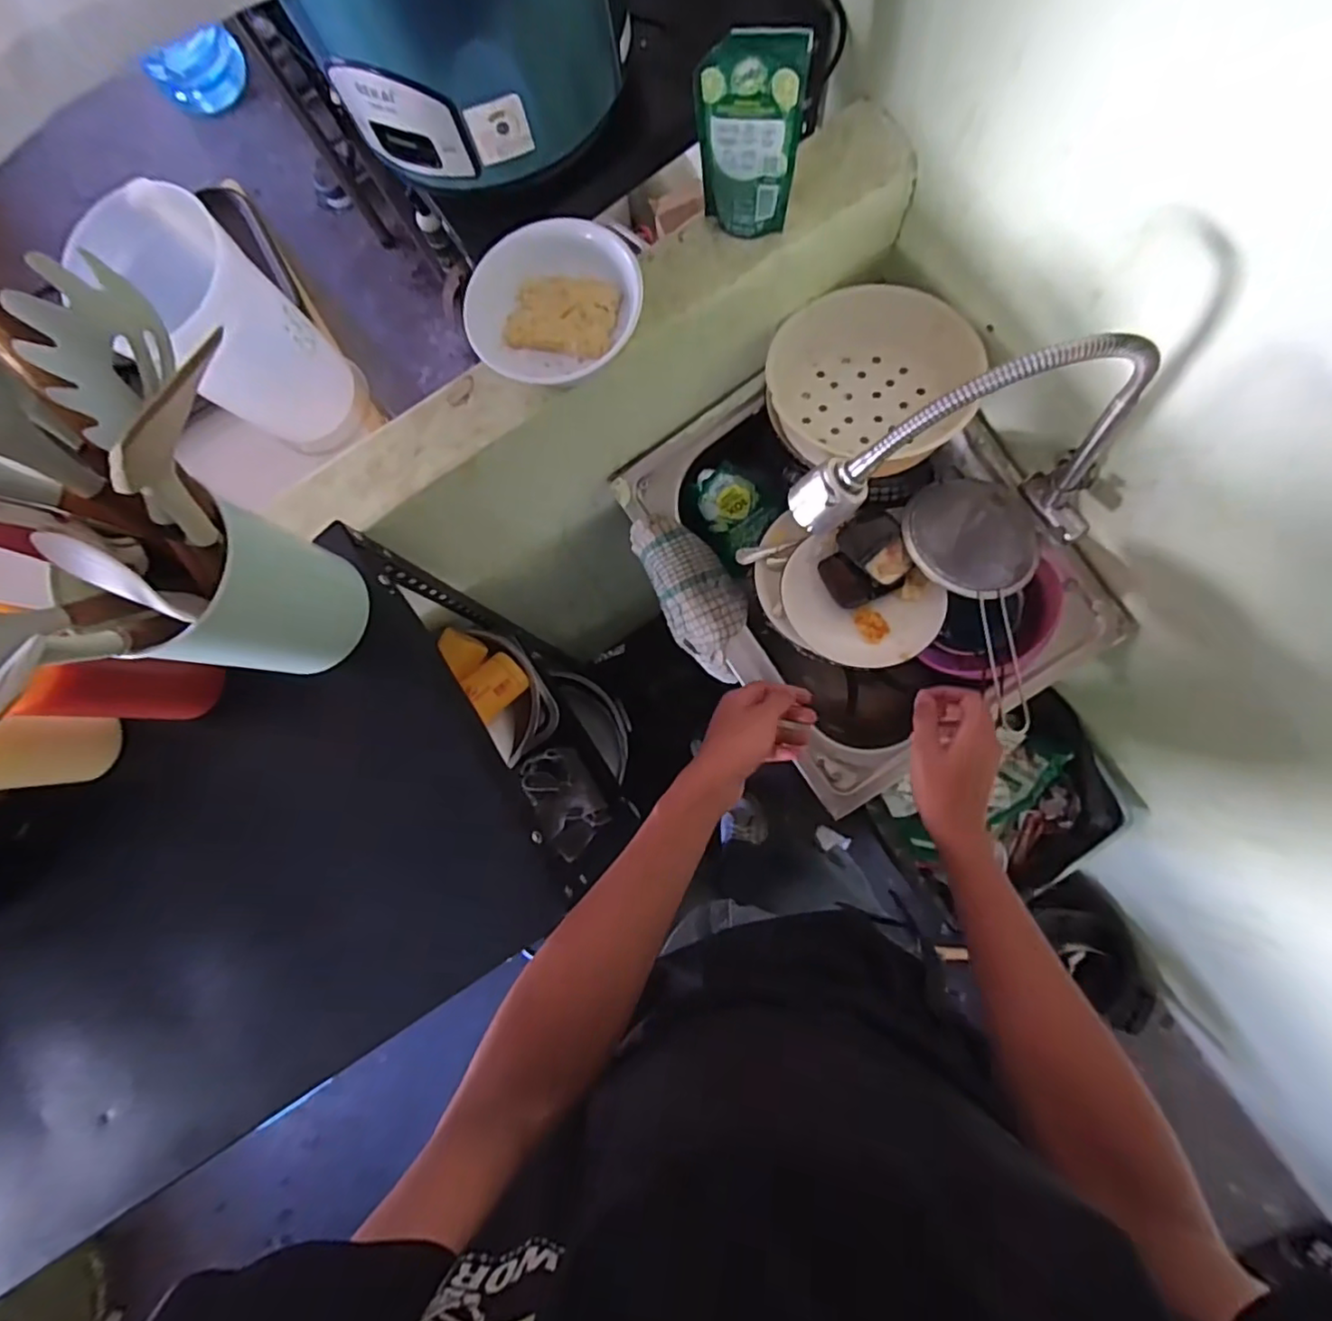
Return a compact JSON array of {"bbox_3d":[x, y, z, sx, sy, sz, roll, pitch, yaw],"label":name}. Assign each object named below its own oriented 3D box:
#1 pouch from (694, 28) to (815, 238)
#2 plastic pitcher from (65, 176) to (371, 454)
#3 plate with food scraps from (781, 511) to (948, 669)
[{"bbox_3d":[0.070,-0.434,0.517,0.084,0.136,0.040,5,83,7],"label":"pouch"},{"bbox_3d":[-0.452,-0.346,0.672,0.127,0.245,0.160,-43,80,-1],"label":"plastic pitcher"},{"bbox_3d":[0.217,-0.072,0.689,0.156,0.033,0.164,-1,83,6],"label":"plate with food scraps"}]

